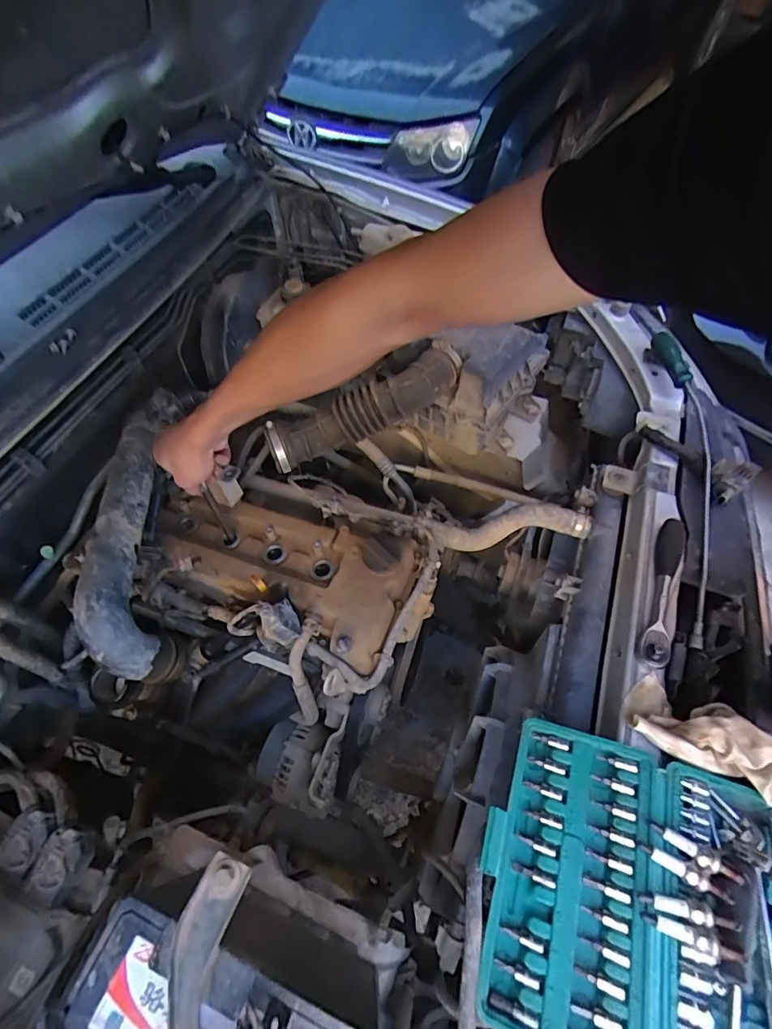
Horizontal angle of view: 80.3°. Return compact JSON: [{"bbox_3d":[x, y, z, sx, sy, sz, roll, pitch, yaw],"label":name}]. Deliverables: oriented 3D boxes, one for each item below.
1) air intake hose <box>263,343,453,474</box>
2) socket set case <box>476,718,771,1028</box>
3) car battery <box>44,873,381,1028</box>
[{"bbox_3d":[-0.037,-0.168,0.735,0.322,0.076,0.072,-24,61,6],"label":"air intake hose"},{"bbox_3d":[0.219,0.328,0.386,0.256,0.056,0.229,17,60,8],"label":"socket set case"},{"bbox_3d":[-0.123,0.434,0.408,0.242,0.217,0.155,24,61,12],"label":"car battery"}]

